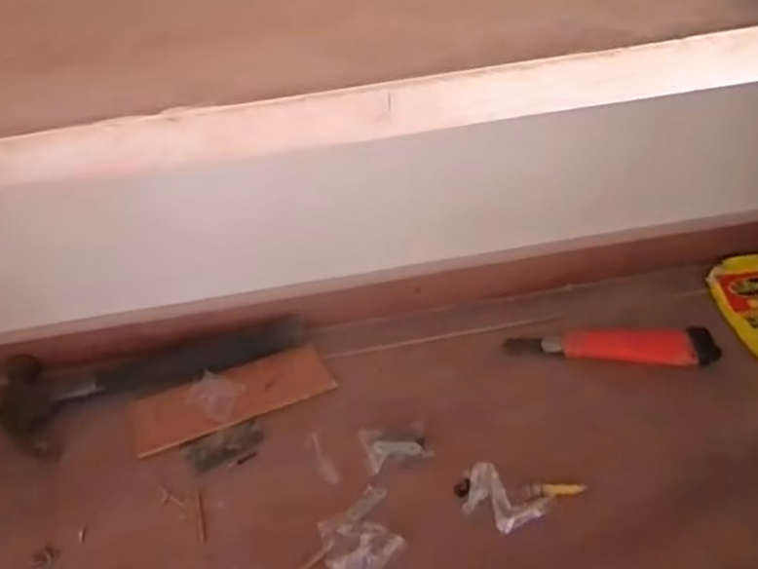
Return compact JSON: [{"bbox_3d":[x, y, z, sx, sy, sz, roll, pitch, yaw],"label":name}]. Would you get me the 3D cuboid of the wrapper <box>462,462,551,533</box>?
[{"bbox_3d":[0.092,0.158,0.538,0.058,0.022,0.035,13,43,24],"label":"wrapper"}]

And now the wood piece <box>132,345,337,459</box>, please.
[{"bbox_3d":[-0.130,0.099,0.652,0.172,0.011,0.058,-19,40,-14],"label":"wood piece"}]

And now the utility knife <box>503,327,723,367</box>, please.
[{"bbox_3d":[0.205,0.053,0.654,0.176,0.011,0.037,3,40,13],"label":"utility knife"}]

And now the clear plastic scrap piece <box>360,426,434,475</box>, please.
[{"bbox_3d":[0.014,0.130,0.591,0.052,0.005,0.044,-9,39,-2],"label":"clear plastic scrap piece"}]

